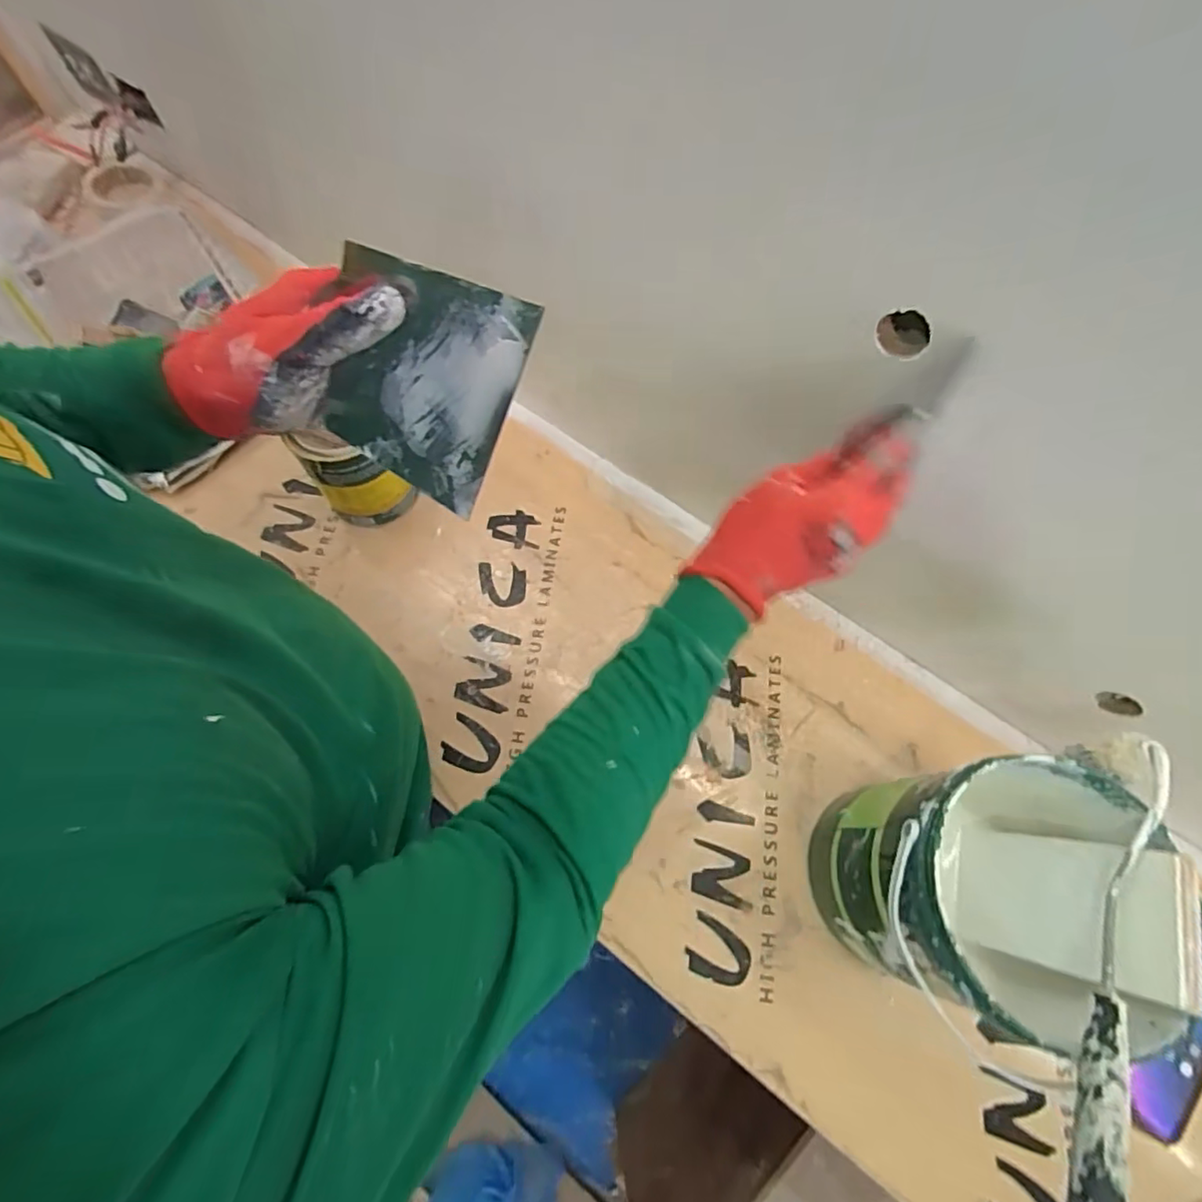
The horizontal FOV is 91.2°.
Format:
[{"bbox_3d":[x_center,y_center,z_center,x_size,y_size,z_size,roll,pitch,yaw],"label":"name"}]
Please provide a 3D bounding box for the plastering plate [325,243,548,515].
[{"bbox_3d":[-0.099,-0.118,0.328,0.097,0.136,0.006,23,44,-8],"label":"plastering plate"}]

